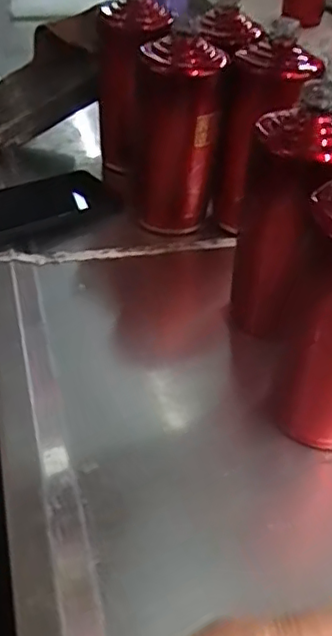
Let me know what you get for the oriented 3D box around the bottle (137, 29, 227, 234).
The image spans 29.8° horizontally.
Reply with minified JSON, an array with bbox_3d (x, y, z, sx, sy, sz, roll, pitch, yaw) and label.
[{"bbox_3d":[0.009,-0.180,0.613,0.082,0.174,0.079,-1,40,-3],"label":"bottle"}]

